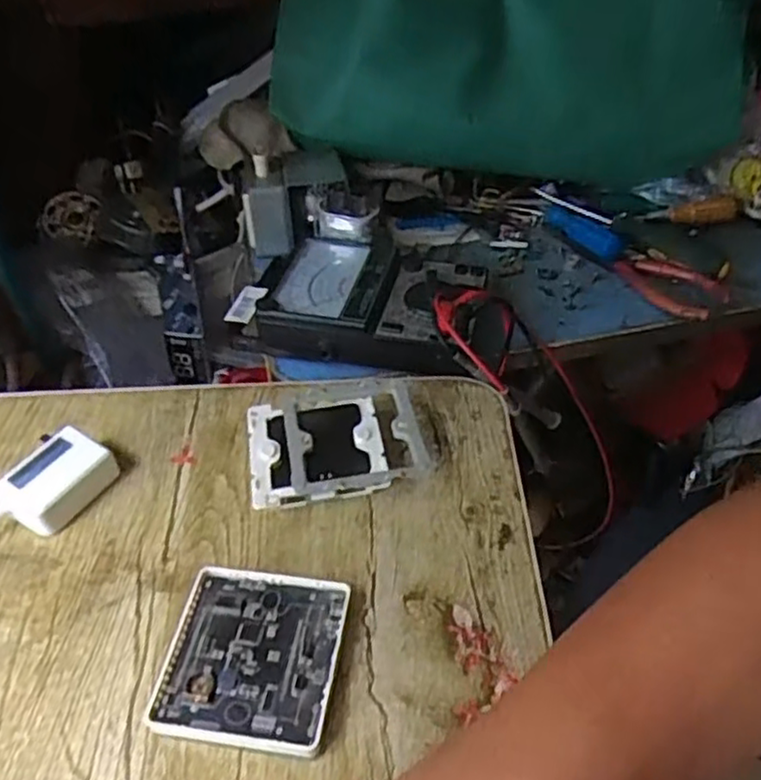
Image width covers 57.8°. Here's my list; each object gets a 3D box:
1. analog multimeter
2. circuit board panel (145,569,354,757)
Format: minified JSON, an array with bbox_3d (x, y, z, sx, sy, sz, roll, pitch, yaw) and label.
[{"bbox_3d":[-0.014,-0.072,0.558,0.188,0.044,0.124,6,45,9],"label":"analog multimeter"},{"bbox_3d":[-0.066,0.139,0.361,0.088,0.013,0.087,5,44,8],"label":"circuit board panel"}]

